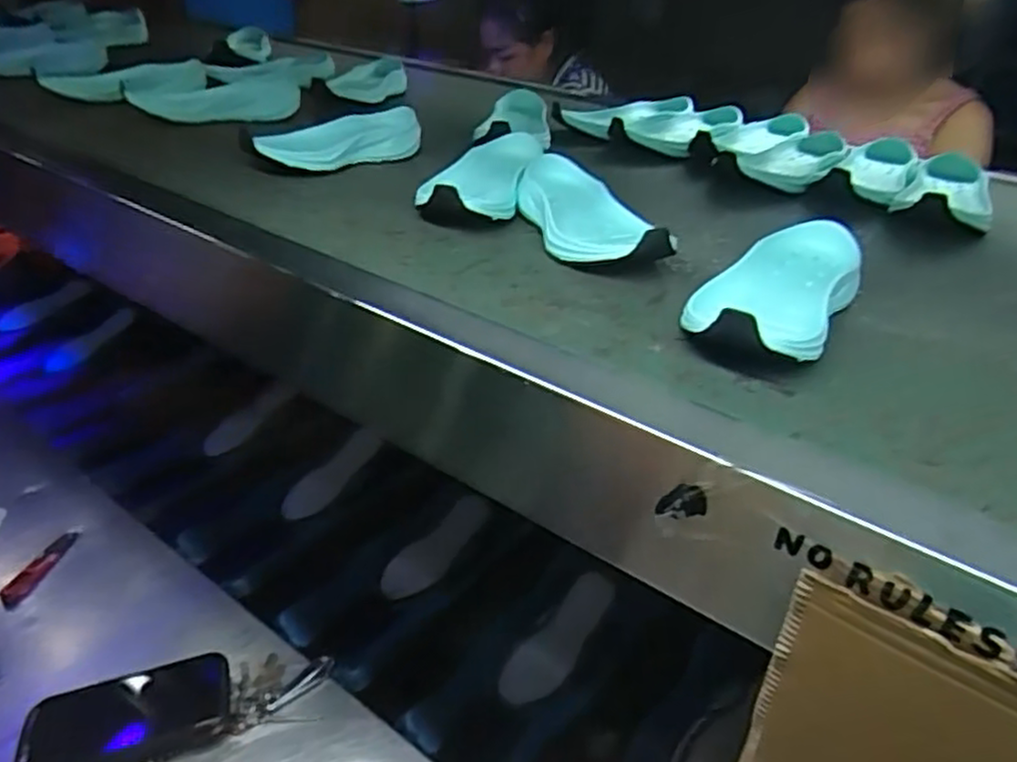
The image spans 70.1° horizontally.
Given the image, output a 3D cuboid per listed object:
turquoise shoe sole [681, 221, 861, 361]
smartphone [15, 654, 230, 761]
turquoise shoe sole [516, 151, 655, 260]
[{"bbox_3d":[0.167,-0.054,0.461,0.084,0.047,0.187,22,34,24],"label":"turquoise shoe sole"},{"bbox_3d":[-0.335,0.300,0.636,0.169,0.011,0.084,-11,47,-14],"label":"smartphone"},{"bbox_3d":[0.060,-0.135,0.586,0.081,0.040,0.189,-1,32,-14],"label":"turquoise shoe sole"}]

